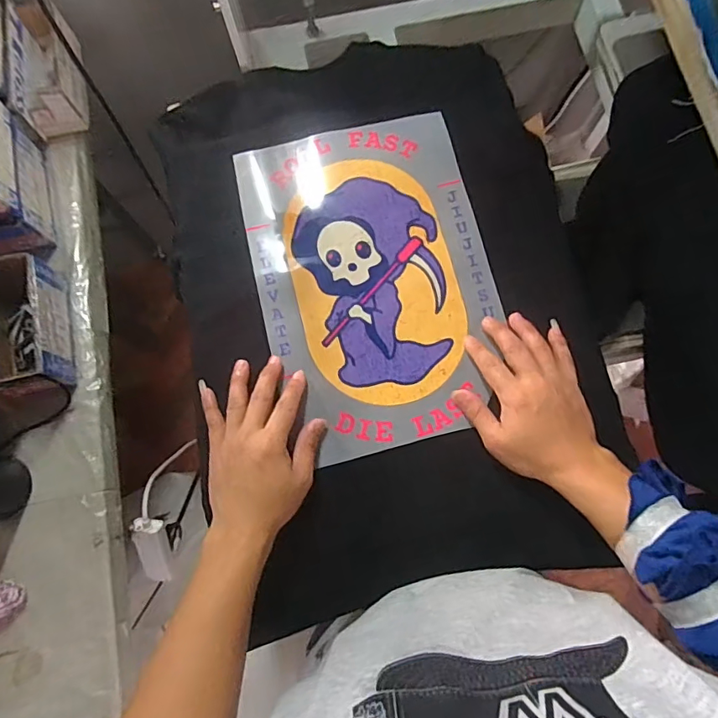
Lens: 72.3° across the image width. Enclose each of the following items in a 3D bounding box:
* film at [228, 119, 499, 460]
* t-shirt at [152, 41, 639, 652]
[{"bbox_3d":[0.016,-0.090,0.526,0.240,0.008,0.360,-13,77,-3],"label":"film"},{"bbox_3d":[0.029,-0.075,0.520,0.414,0.031,0.592,-12,76,-2],"label":"t-shirt"}]

